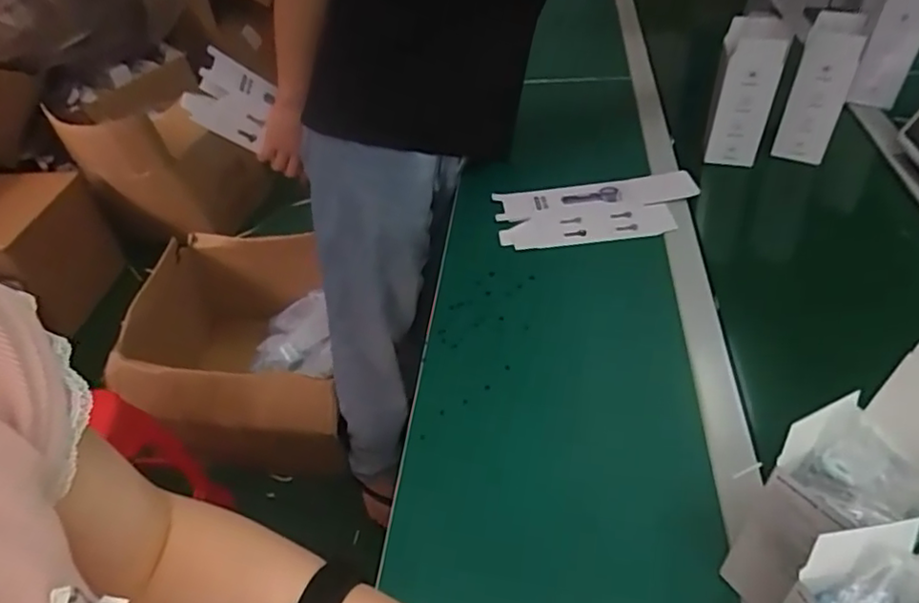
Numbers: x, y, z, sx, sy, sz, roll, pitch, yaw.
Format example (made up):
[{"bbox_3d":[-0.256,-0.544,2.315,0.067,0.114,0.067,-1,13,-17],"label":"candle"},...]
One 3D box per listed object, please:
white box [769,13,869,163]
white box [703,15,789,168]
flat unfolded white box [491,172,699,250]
[{"bbox_3d":[0.542,-0.322,0.929,0.075,0.182,0.103,16,48,24],"label":"white box"},{"bbox_3d":[0.427,-0.314,0.925,0.080,0.182,0.092,13,47,22],"label":"white box"},{"bbox_3d":[0.199,-0.135,0.892,0.286,0.011,0.135,-8,43,1],"label":"flat unfolded white box"}]

